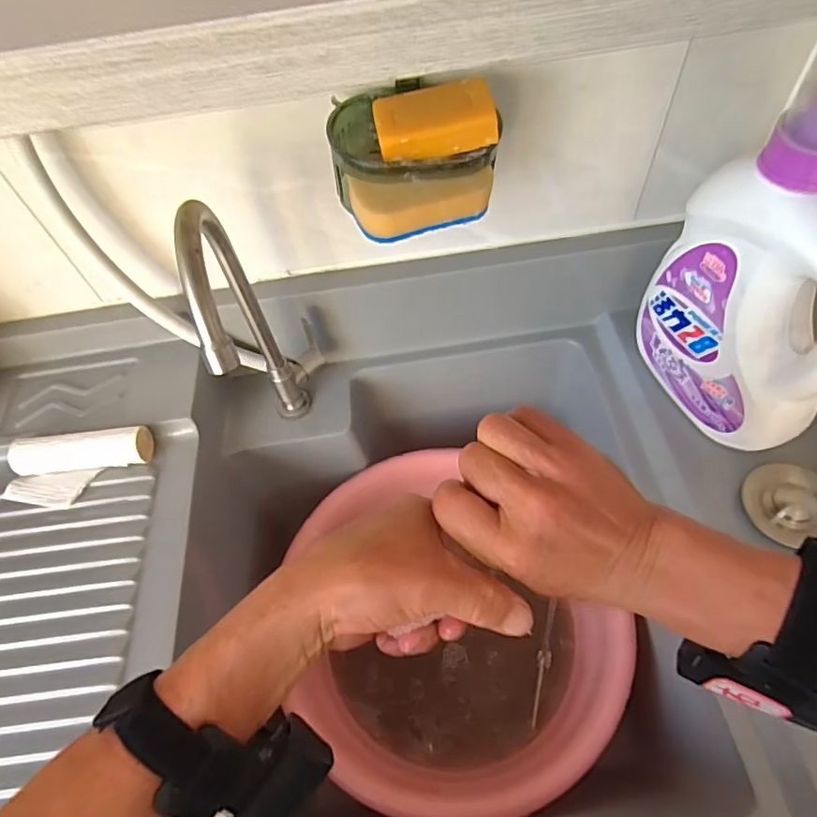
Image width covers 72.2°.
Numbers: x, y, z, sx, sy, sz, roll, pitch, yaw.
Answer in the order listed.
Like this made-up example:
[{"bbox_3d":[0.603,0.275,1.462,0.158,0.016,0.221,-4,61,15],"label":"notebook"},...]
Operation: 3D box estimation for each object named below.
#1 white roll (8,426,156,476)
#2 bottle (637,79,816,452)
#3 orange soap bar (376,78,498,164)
[{"bbox_3d":[-0.327,0.043,0.561,0.125,0.033,0.035,-5,58,2],"label":"white roll"},{"bbox_3d":[0.305,-0.096,0.482,0.086,0.274,0.186,-14,58,-3],"label":"bottle"},{"bbox_3d":[0.020,-0.221,0.430,0.088,0.024,0.056,-9,58,-1],"label":"orange soap bar"}]

